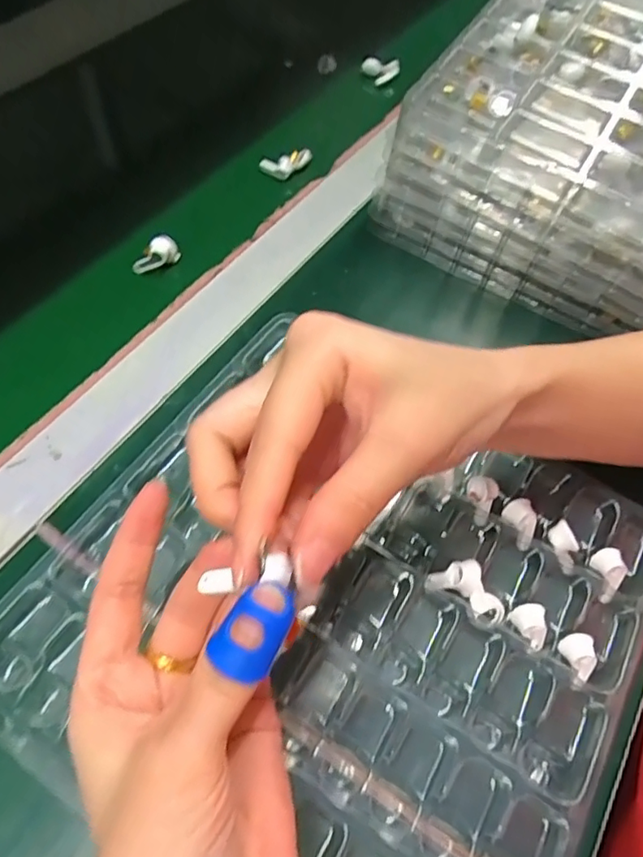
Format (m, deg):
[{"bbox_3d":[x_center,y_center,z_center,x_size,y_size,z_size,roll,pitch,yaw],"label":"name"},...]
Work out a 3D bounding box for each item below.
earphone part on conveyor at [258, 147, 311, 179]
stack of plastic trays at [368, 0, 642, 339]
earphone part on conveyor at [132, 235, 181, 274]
[{"bbox_3d":[-0.031,-0.232,0.468,0.030,0.014,0.041,33,63,14],"label":"earphone part on conveyor"},{"bbox_3d":[0.234,-0.206,0.401,0.301,0.086,0.265,27,61,11],"label":"stack of plastic trays"},{"bbox_3d":[-0.120,-0.126,0.393,0.032,0.022,0.018,-39,70,-24],"label":"earphone part on conveyor"}]

